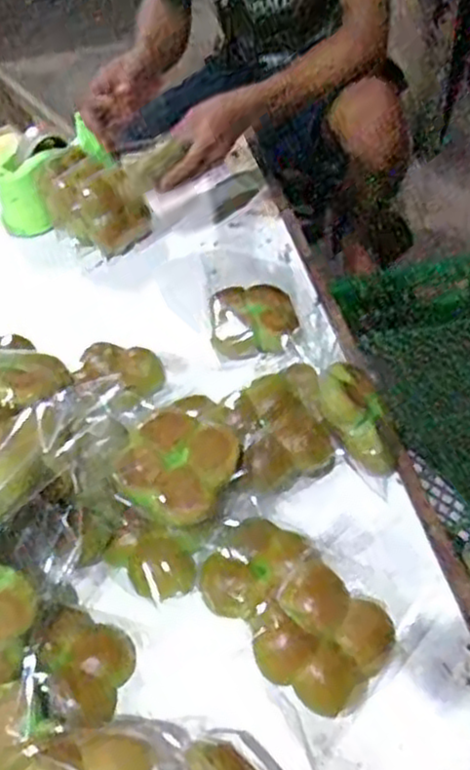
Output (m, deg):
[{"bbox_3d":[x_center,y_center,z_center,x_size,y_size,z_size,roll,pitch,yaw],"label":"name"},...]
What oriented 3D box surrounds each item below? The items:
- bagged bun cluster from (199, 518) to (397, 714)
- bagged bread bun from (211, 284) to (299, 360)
[{"bbox_3d":[0.051,0.197,0.662,0.116,0.056,0.177,-36,55,-24],"label":"bagged bun cluster"},{"bbox_3d":[0.022,-0.074,0.925,0.109,0.043,0.118,-3,48,2],"label":"bagged bread bun"}]

